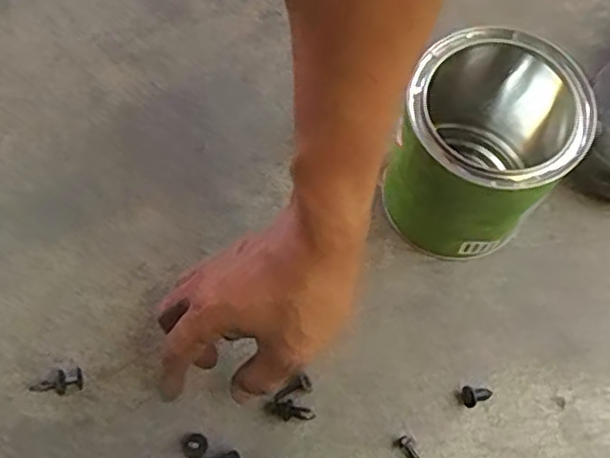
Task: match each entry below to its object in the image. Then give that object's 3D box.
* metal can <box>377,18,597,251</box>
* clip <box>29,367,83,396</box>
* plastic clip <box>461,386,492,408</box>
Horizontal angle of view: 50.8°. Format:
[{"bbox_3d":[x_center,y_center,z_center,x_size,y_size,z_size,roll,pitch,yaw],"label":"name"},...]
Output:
[{"bbox_3d":[0.118,-0.051,0.433,0.100,0.135,0.112,40,75,13],"label":"metal can"},{"bbox_3d":[-0.171,0.106,0.440,0.035,0.012,0.016,-4,68,-3],"label":"clip"},{"bbox_3d":[0.118,0.112,0.436,0.021,0.011,0.014,-10,68,-6],"label":"plastic clip"}]

